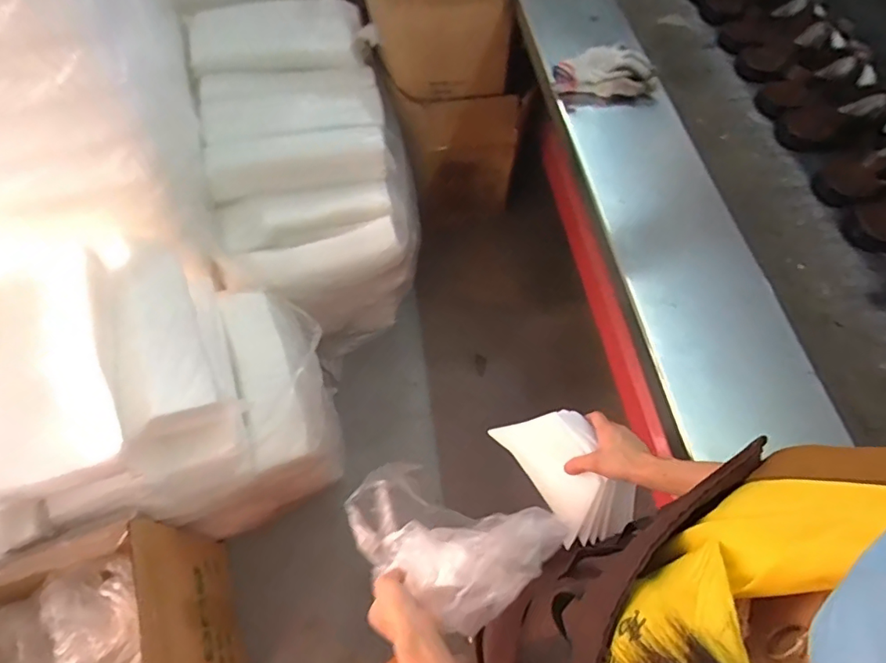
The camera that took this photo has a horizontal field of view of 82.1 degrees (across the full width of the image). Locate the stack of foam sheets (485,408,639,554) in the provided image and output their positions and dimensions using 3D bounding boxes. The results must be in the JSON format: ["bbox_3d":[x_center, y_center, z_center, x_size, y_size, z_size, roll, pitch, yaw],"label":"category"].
[{"bbox_3d":[0.164,0.184,0.682,0.181,0.116,0.037,54,29,13],"label":"stack of foam sheets"}]

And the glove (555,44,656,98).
[{"bbox_3d":[0.343,-0.538,1.059,0.208,0.058,0.112,-14,61,-9],"label":"glove"}]

